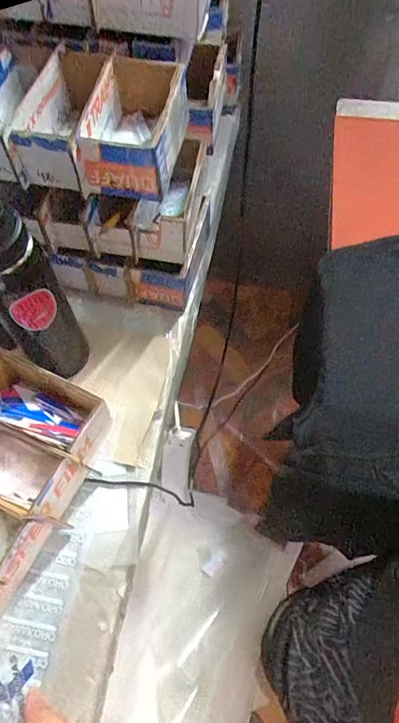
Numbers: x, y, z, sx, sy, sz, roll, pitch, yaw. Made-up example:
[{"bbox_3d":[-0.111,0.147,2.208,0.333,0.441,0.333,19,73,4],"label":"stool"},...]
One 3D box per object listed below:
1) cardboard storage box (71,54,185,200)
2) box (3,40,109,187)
[{"bbox_3d":[-0.074,-0.279,0.525,0.096,0.065,0.170,9,63,5],"label":"cardboard storage box"},{"bbox_3d":[-0.160,-0.292,0.538,0.089,0.068,0.177,9,63,5],"label":"box"}]

